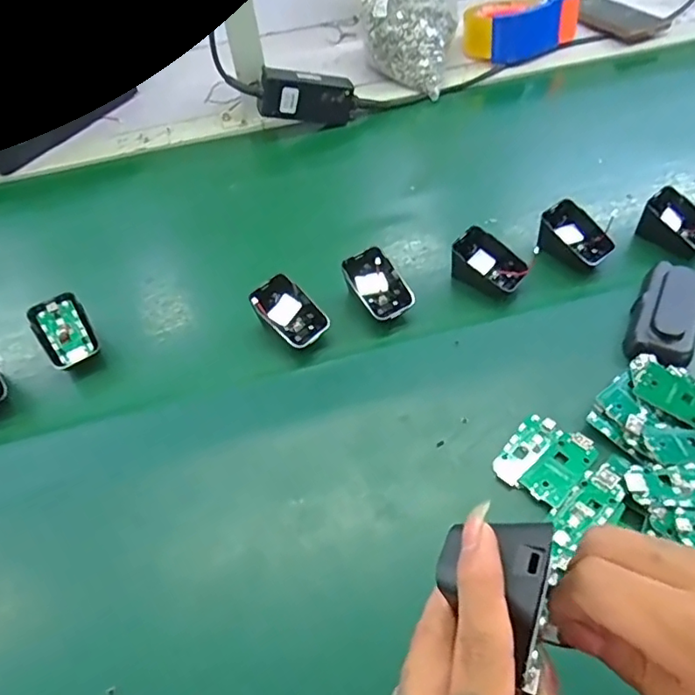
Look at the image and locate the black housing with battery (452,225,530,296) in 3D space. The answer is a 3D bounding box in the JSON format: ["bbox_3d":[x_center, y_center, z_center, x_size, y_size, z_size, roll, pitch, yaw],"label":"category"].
[{"bbox_3d":[0.131,-0.076,0.522,0.065,0.039,0.050,33,61,27],"label":"black housing with battery"}]

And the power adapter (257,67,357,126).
[{"bbox_3d":[-0.049,-0.311,0.694,0.118,0.053,0.025,-3,48,-25],"label":"power adapter"}]

